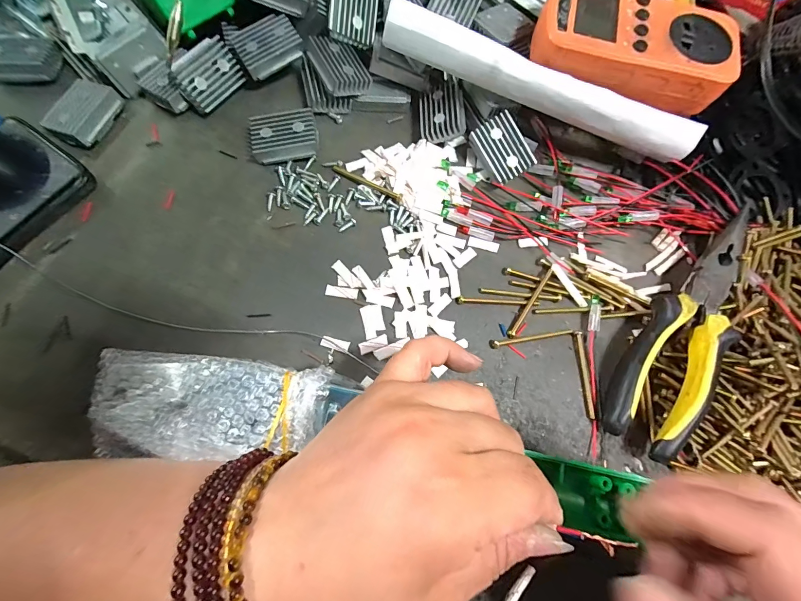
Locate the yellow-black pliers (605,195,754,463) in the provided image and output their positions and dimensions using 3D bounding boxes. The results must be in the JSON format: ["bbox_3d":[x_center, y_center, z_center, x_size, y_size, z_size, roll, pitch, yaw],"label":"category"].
[{"bbox_3d":[0.189,0.012,0.236,0.046,0.023,0.182,36,74,6],"label":"yellow-black pliers"}]

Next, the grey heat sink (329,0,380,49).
[{"bbox_3d":[-0.032,-0.211,0.260,0.034,0.006,0.048,1,107,-23],"label":"grey heat sink"}]

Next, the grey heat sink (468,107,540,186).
[{"bbox_3d":[0.075,-0.111,0.269,0.033,0.008,0.045,-37,93,7],"label":"grey heat sink"}]

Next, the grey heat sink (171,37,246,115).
[{"bbox_3d":[-0.139,-0.164,0.265,0.010,0.034,0.049,14,67,42],"label":"grey heat sink"}]

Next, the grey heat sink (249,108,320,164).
[{"bbox_3d":[-0.083,-0.118,0.263,0.047,0.016,0.032,-10,75,-8],"label":"grey heat sink"}]

